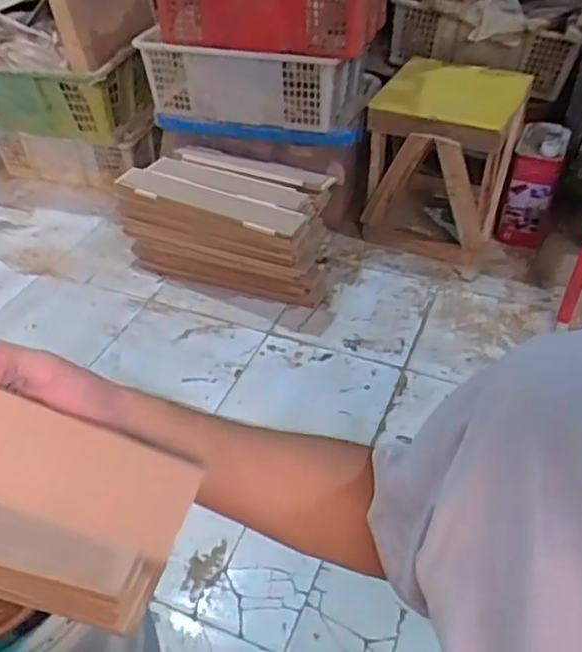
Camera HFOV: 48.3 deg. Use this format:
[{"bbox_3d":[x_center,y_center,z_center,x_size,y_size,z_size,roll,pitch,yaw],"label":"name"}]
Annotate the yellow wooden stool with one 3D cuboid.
[{"bbox_3d":[0.343,-0.382,1.525,0.319,0.373,0.289,11,43,13],"label":"yellow wooden stool"}]

